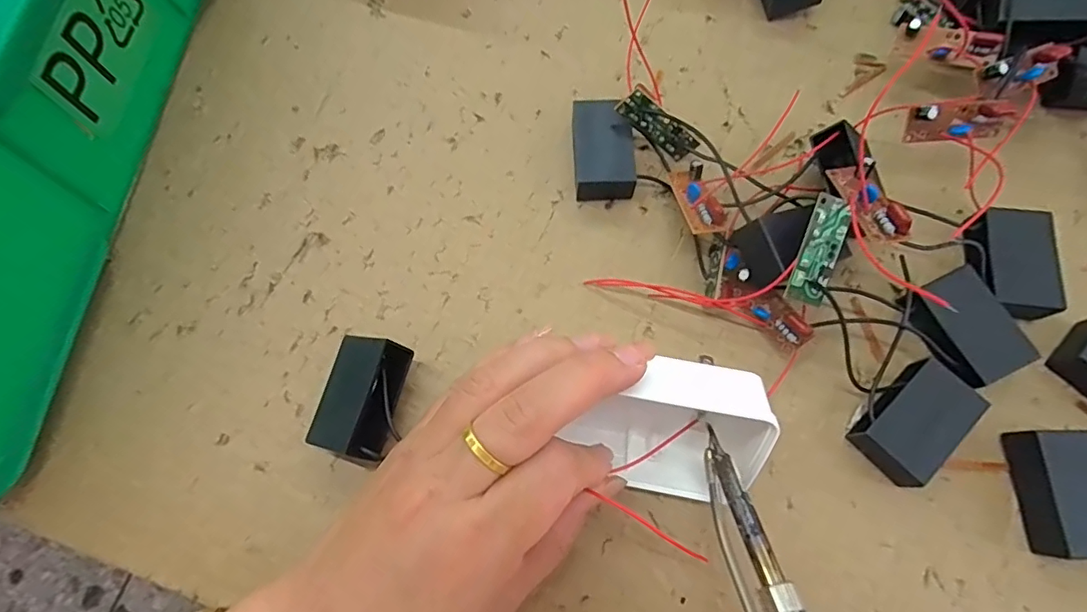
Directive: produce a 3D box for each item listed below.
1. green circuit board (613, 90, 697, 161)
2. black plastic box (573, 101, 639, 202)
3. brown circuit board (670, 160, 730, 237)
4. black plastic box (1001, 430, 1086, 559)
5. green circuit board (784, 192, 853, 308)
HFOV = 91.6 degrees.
[{"bbox_3d":[0.056,-0.087,0.258,0.043,0.015,0.004,31,48,-24],"label":"green circuit board"},{"bbox_3d":[0.030,-0.077,0.265,0.029,0.017,0.046,-1,73,0],"label":"black plastic box"},{"bbox_3d":[0.070,-0.050,0.242,0.016,0.009,0.041,-10,51,-2],"label":"brown circuit board"},{"bbox_3d":[0.211,0.075,0.213,0.032,0.018,0.046,-1,73,0],"label":"black plastic box"},{"bbox_3d":[0.113,-0.023,0.216,0.016,0.004,0.044,17,94,5],"label":"green circuit board"}]

